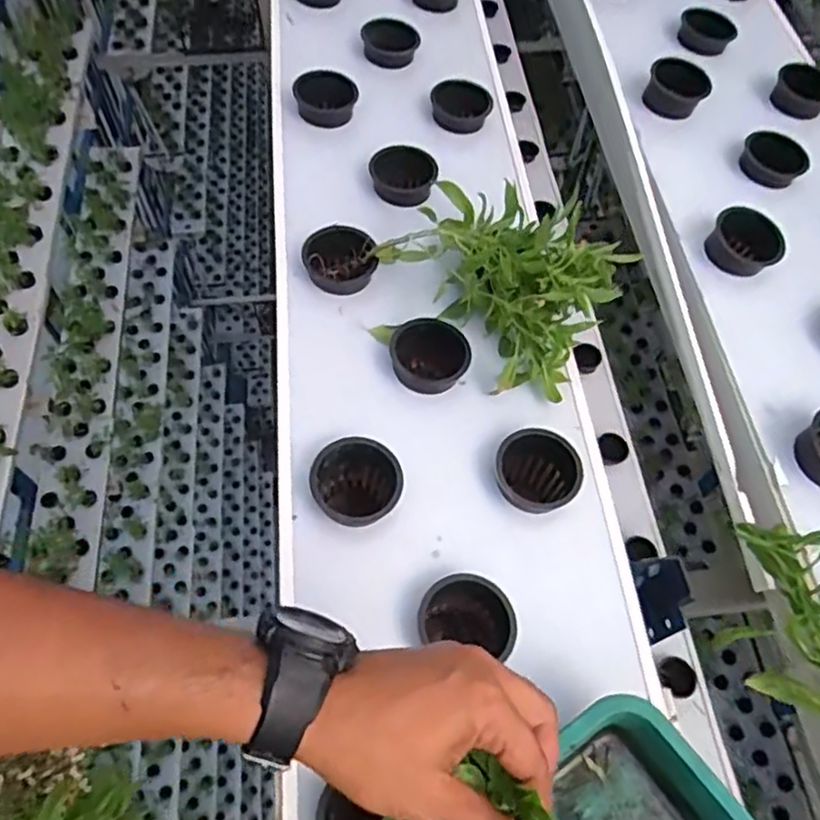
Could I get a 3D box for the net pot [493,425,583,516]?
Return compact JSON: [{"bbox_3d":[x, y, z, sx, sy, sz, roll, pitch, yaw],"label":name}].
[{"bbox_3d":[0.114,0.065,0.633,0.073,0.069,0.073,1,61,-2],"label":"net pot"}]

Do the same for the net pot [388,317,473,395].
[{"bbox_3d":[0.018,-0.041,0.678,0.076,0.070,0.084,1,61,-2],"label":"net pot"}]

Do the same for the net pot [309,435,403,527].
[{"bbox_3d":[-0.047,0.078,0.617,0.075,0.090,0.075,1,61,-2],"label":"net pot"}]

